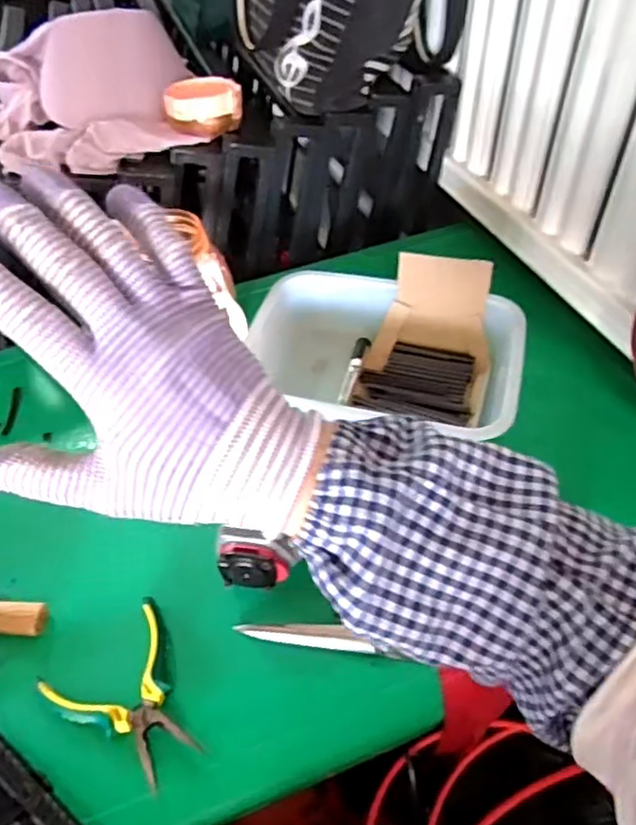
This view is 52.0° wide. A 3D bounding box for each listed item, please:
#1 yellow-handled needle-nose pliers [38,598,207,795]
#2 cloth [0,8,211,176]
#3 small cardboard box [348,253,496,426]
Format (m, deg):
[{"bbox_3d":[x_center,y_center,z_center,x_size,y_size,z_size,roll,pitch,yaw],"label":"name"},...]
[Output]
[{"bbox_3d":[-0.145,0.224,0.519,0.128,0.026,0.100,35,61,30],"label":"yellow-handled needle-nose pliers"},{"bbox_3d":[-0.295,-0.391,0.773,0.268,0.104,0.241,-16,50,-7],"label":"cloth"},{"bbox_3d":[0.119,-0.080,0.715,0.142,0.102,0.149,10,51,14],"label":"small cardboard box"}]

